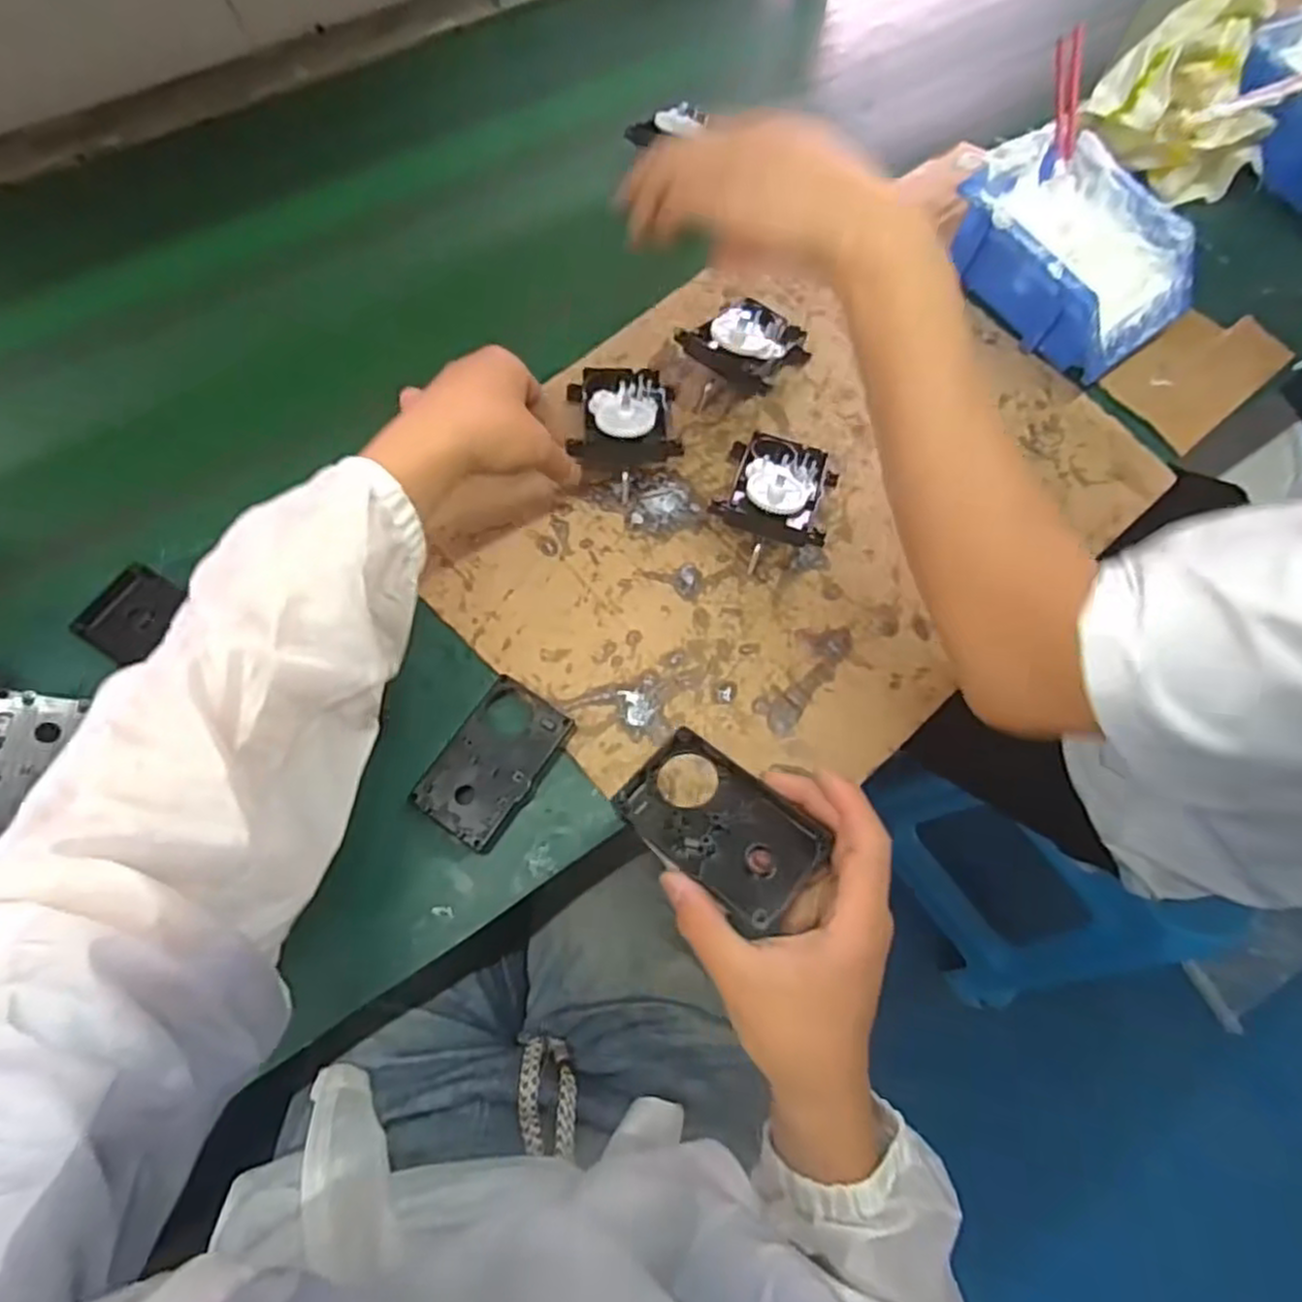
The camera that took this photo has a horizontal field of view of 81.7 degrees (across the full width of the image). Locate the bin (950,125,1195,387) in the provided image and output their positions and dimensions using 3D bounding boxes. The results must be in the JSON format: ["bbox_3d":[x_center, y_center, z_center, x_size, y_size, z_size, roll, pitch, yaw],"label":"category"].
[{"bbox_3d":[0.334,-0.316,0.609,0.124,0.084,0.183,-33,74,-15],"label":"bin"}]

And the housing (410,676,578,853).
[{"bbox_3d":[-0.099,0.070,0.473,0.057,0.024,0.098,33,71,9],"label":"housing"}]

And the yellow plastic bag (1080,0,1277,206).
[{"bbox_3d":[0.467,-0.482,0.660,0.170,0.068,0.161,-15,111,-6],"label":"yellow plastic bag"}]

